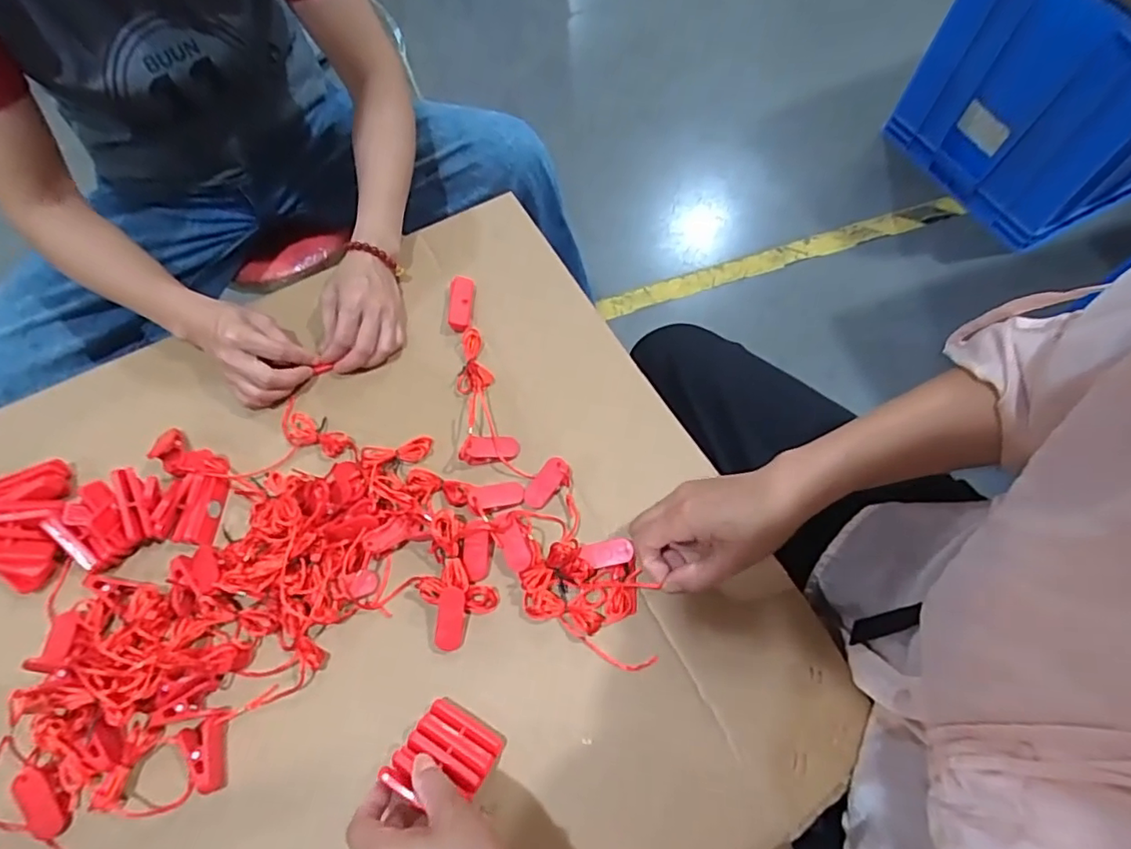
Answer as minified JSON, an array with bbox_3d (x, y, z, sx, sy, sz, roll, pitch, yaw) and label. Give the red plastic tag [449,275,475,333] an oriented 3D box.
[{"bbox_3d":[-0.105,-0.121,0.570,0.022,0.014,0.059,1,66,3],"label":"red plastic tag"}]

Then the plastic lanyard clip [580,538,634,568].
[{"bbox_3d":[0.032,0.104,0.460,0.037,0.007,0.018,-11,66,-3],"label":"plastic lanyard clip"}]

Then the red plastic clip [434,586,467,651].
[{"bbox_3d":[-0.090,0.152,0.447,0.021,0.006,0.048,6,86,5],"label":"red plastic clip"}]

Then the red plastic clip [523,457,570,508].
[{"bbox_3d":[-0.016,0.051,0.491,0.023,0.011,0.049,43,96,19],"label":"red plastic clip"}]

